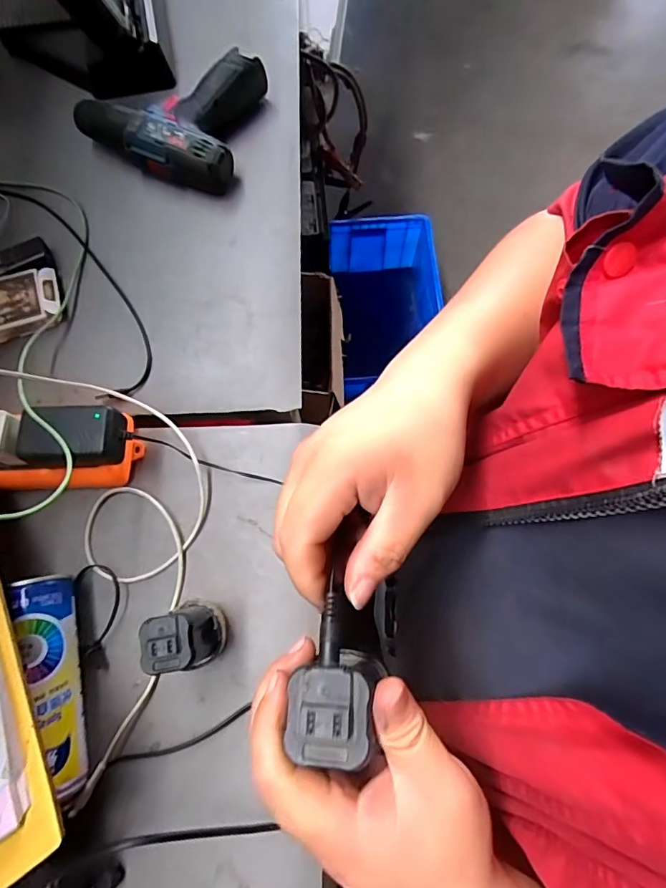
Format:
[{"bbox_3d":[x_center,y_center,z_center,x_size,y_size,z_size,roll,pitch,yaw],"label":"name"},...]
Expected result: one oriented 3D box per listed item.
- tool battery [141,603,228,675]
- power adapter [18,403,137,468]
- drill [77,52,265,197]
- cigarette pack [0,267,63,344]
[{"bbox_3d":[-0.114,0.150,0.373,0.045,0.083,0.043,1,74,1],"label":"tool battery"},{"bbox_3d":[-0.216,-0.007,0.397,0.078,0.031,0.050,0,74,1],"label":"power adapter"},{"bbox_3d":[-0.190,-0.377,0.539,0.187,0.051,0.154,13,75,4],"label":"drill"},{"bbox_3d":[-0.334,-0.142,0.489,0.101,0.019,0.067,-19,75,-5],"label":"cigarette pack"}]

